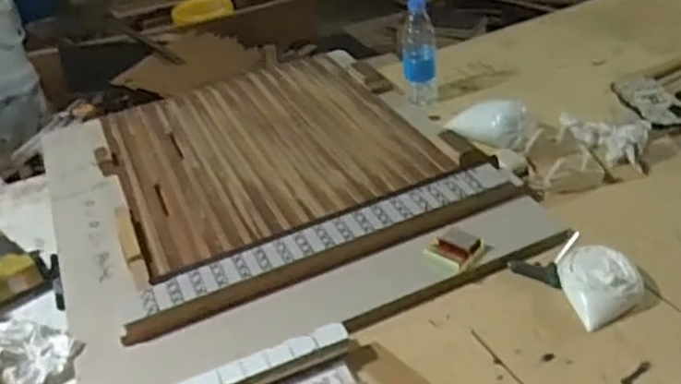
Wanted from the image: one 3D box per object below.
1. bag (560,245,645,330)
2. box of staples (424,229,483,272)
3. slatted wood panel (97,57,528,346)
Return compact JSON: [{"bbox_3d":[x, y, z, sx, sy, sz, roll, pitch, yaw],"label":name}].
[{"bbox_3d":[0.342,0.118,0.870,0.099,0.043,0.125,-4,35,6],"label":"bag"},{"bbox_3d":[0.161,0.076,0.930,0.055,0.020,0.072,23,46,37],"label":"box of staples"},{"bbox_3d":[-0.117,-0.073,1.203,0.590,0.038,0.692,-17,34,-14],"label":"slatted wood panel"}]

